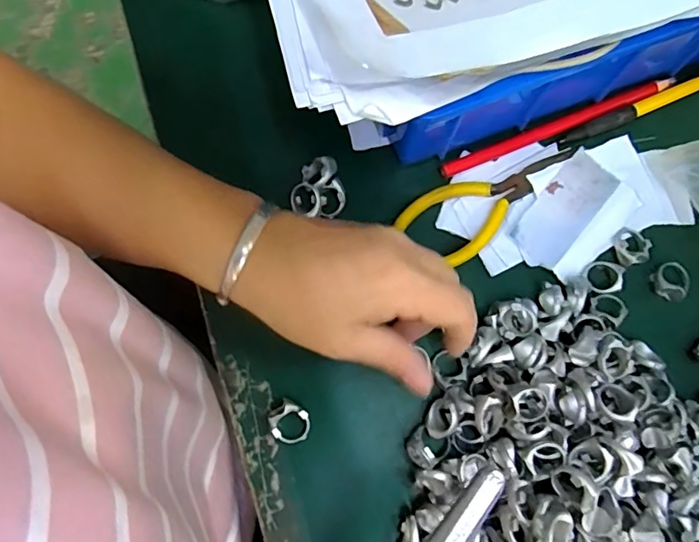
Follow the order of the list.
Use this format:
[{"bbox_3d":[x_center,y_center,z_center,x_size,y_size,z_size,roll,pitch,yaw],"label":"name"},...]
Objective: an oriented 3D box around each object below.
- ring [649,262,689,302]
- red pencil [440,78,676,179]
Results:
[{"bbox_3d":[0.194,0.005,0.317,0.019,0.011,0.021,31,79,6],"label":"ring"},{"bbox_3d":[0.132,-0.092,0.334,0.161,0.006,0.008,-22,78,-5],"label":"red pencil"}]

